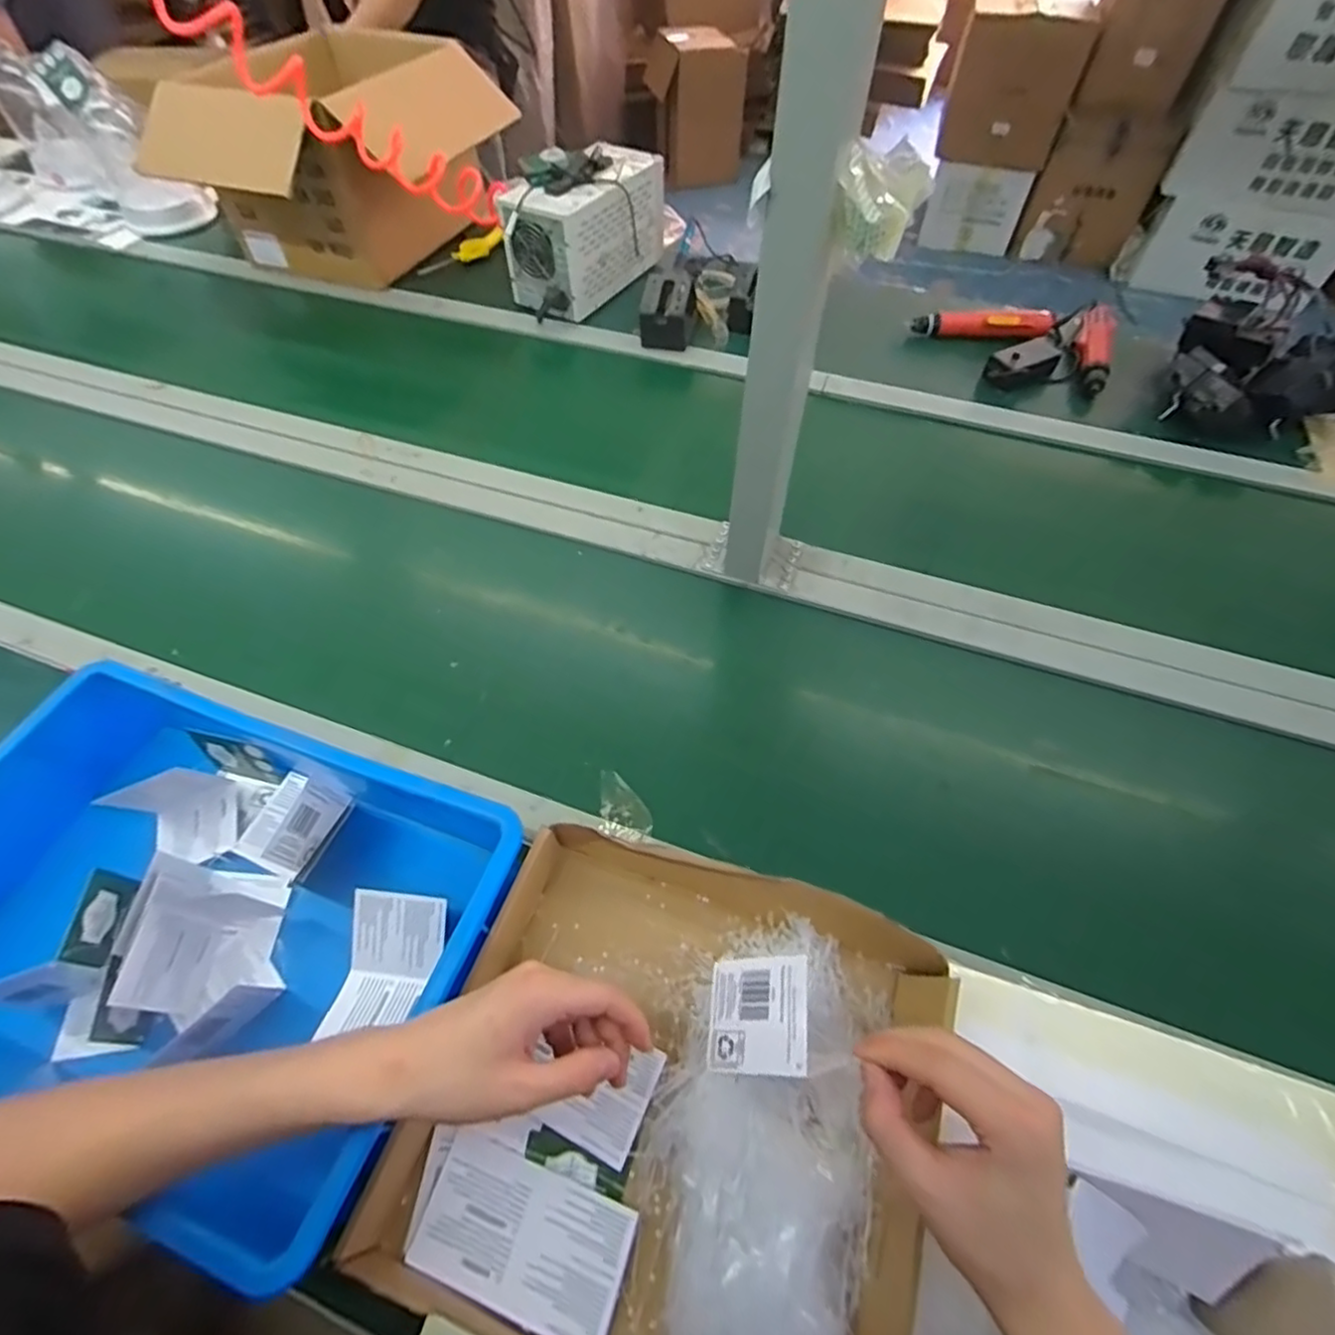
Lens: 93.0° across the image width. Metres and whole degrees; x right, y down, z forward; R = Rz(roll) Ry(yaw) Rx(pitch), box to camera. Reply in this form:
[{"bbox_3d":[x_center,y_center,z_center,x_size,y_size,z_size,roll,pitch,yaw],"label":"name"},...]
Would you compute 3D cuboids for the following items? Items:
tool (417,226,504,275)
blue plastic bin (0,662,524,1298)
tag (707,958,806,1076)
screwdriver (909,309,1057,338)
[{"bbox_3d":[-0.359,-0.720,1.104,0.159,0.026,0.036,-25,59,0],"label":"tool"},{"bbox_3d":[-0.335,0.189,0.467,0.407,0.112,0.273,16,58,10],"label":"blue plastic bin"},{"bbox_3d":[0.053,0.206,0.378,0.069,0.004,0.061,-23,42,37],"label":"tag"},{"bbox_3d":[0.469,-0.504,0.939,0.201,0.037,0.043,9,57,6],"label":"screwdriver"}]

